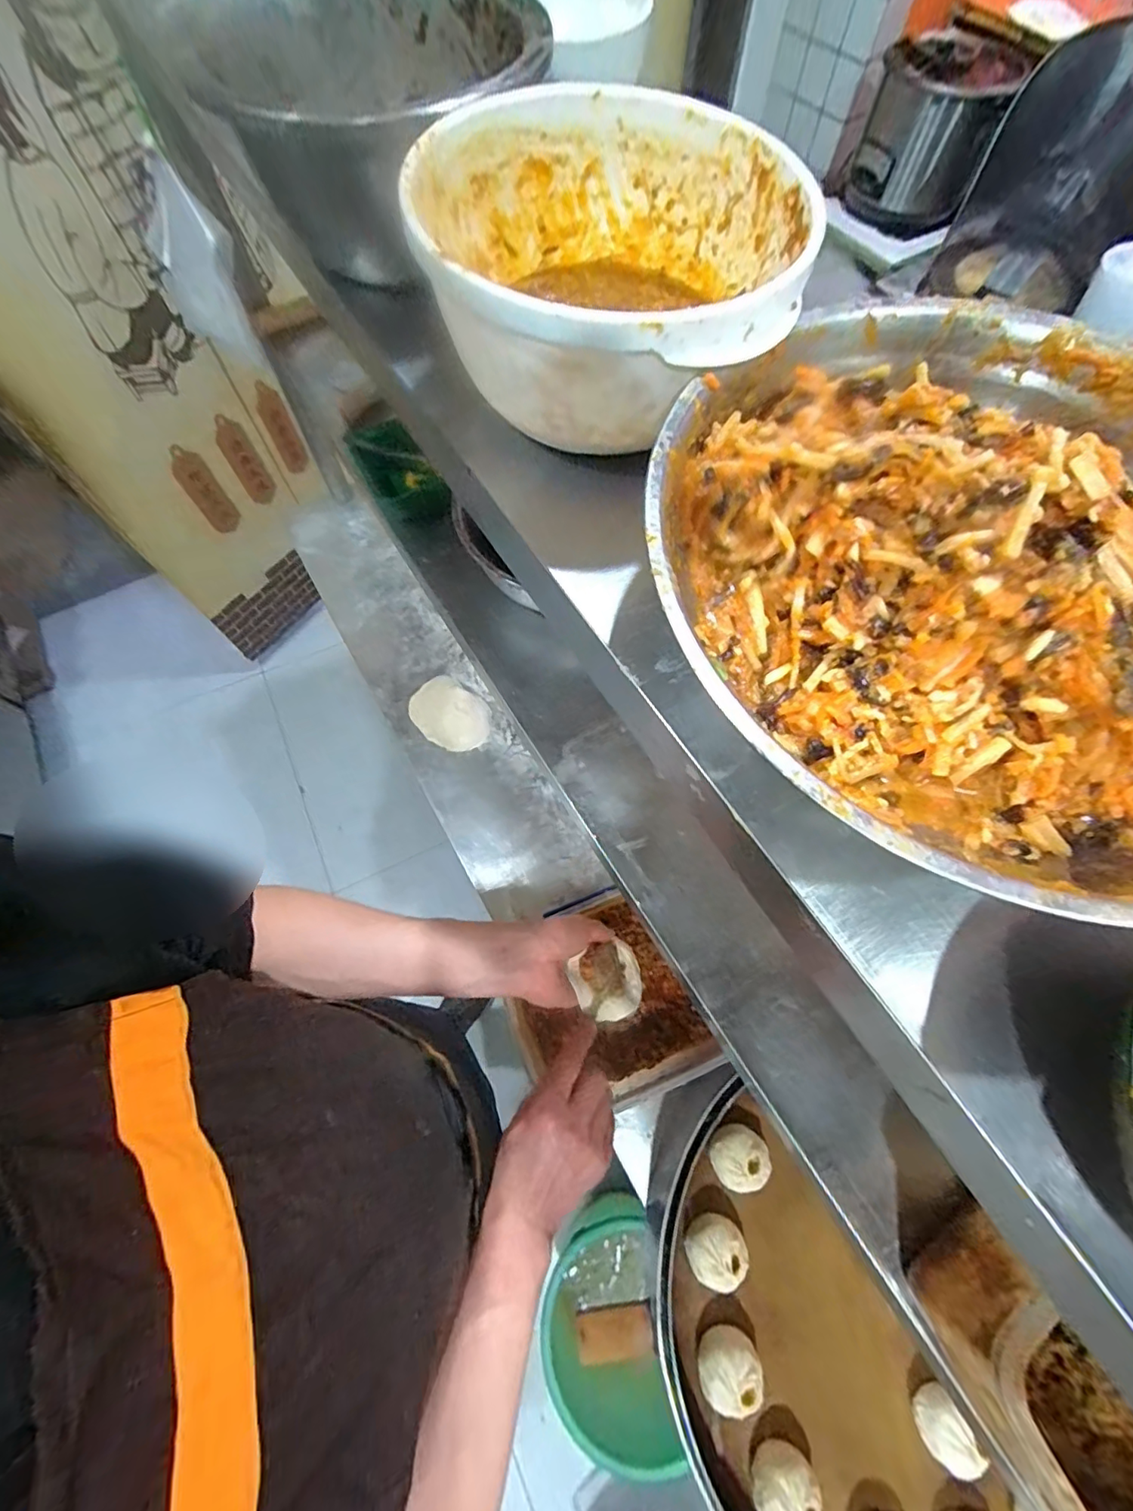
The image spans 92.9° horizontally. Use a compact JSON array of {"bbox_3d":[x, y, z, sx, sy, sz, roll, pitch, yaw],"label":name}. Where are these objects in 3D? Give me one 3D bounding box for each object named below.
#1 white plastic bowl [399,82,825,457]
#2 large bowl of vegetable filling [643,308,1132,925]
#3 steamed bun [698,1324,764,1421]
[{"bbox_3d":[0.020,-0.211,0.239,0.156,0.072,0.145,0,68,-1],"label":"white plastic bowl"},{"bbox_3d":[0.150,-0.061,0.204,0.236,0.069,0.233,0,68,-1],"label":"large bowl of vegetable filling"},{"bbox_3d":[0.155,0.583,0.507,0.059,0.042,0.053,-25,71,-11],"label":"steamed bun"}]

